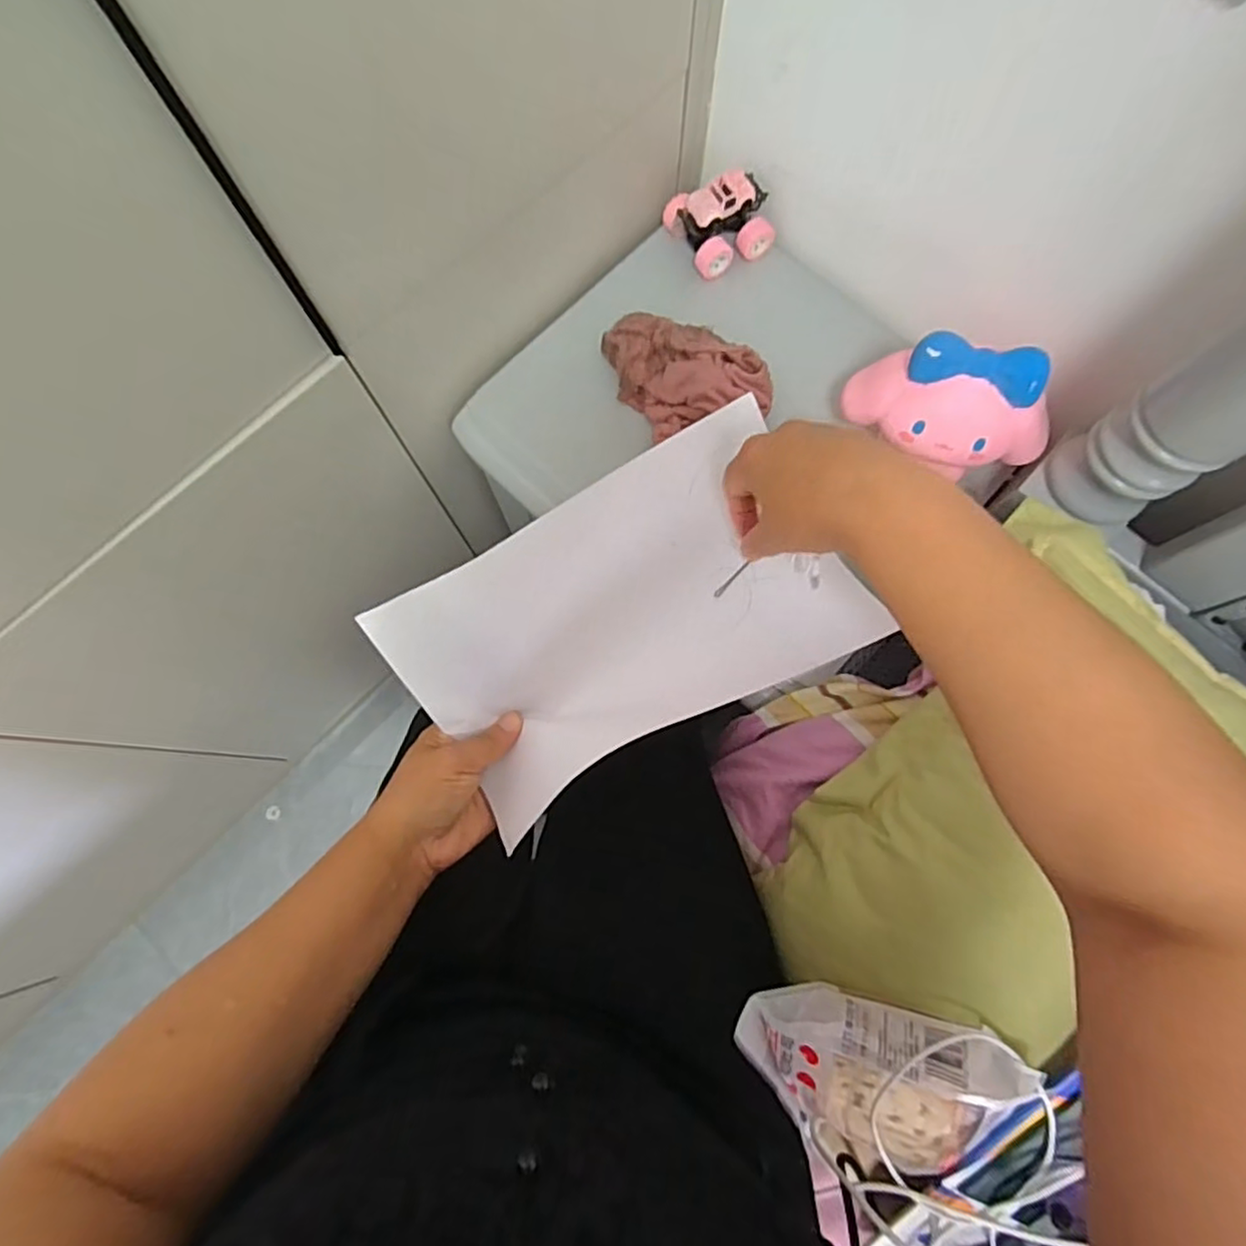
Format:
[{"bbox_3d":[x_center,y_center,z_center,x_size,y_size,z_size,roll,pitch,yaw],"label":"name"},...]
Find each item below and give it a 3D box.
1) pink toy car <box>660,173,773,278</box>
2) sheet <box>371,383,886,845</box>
[{"bbox_3d":[0.100,-0.413,0.660,0.090,0.058,0.081,-28,78,-6],"label":"pink toy car"},{"bbox_3d":[0.008,0.000,0.435,0.283,0.047,0.179,-31,103,-5],"label":"sheet"}]

